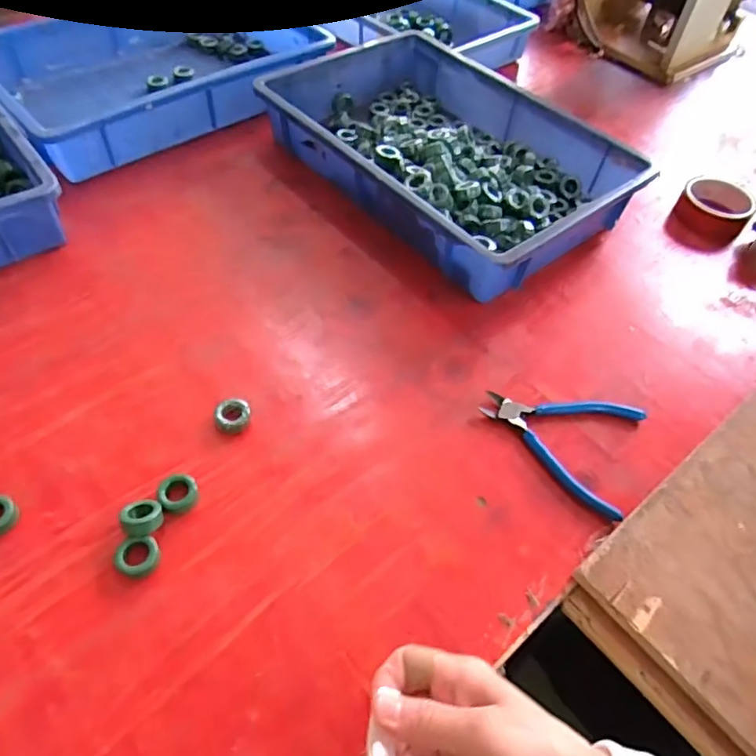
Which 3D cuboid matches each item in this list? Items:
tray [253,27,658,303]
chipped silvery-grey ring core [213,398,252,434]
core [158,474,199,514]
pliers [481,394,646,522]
[{"bbox_3d":[0.084,-0.291,0.731,0.289,0.089,0.435,-33,60,-26],"label":"tray"},{"bbox_3d":[-0.131,0.033,0.511,0.030,0.017,0.032,-4,52,-7],"label":"chipped silvery-grey ring core"},{"bbox_3d":[-0.161,0.094,0.459,0.029,0.012,0.031,2,51,-2],"label":"core"},{"bbox_3d":[0.164,0.050,0.517,0.138,0.013,0.116,21,53,13],"label":"pliers"}]

